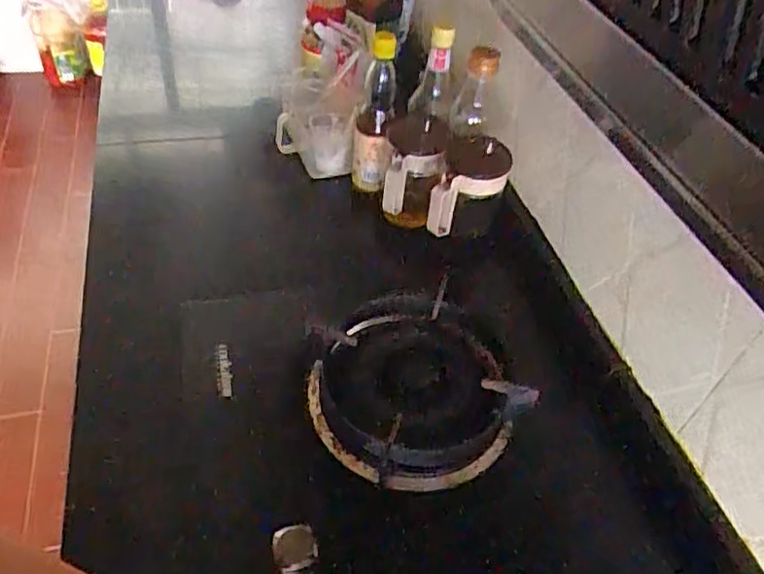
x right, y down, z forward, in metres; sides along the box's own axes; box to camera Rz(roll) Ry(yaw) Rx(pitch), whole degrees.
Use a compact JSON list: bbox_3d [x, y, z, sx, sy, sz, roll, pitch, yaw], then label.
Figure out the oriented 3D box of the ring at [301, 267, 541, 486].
[{"bbox_3d":[0.026,0.102,0.669,0.207,0.059,0.225,-18,51,-22],"label":"ring"}]

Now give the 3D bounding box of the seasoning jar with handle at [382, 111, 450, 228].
[{"bbox_3d":[0.043,-0.164,0.881,0.086,0.128,0.109,9,46,2],"label":"seasoning jar with handle"}]

